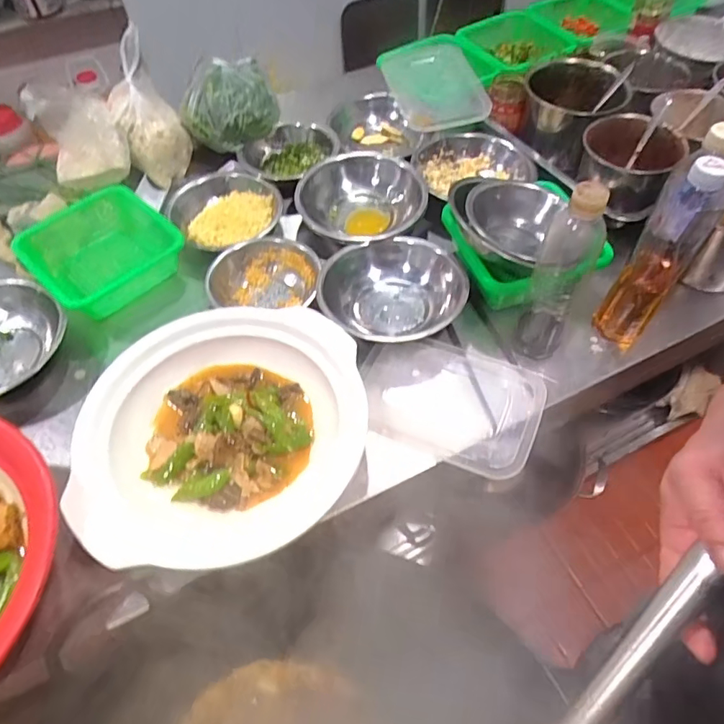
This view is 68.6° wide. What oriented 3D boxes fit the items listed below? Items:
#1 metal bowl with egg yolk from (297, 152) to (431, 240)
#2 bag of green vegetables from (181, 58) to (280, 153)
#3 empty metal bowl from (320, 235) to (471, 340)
[{"bbox_3d":[0.002,-0.224,0.773,0.171,0.080,0.191,22,59,16],"label":"metal bowl with egg yolk"},{"bbox_3d":[-0.206,-0.419,0.850,0.142,0.082,0.146,21,58,15],"label":"bag of green vegetables"},{"bbox_3d":[0.037,-0.093,0.653,0.181,0.053,0.167,-1,55,1],"label":"empty metal bowl"}]

